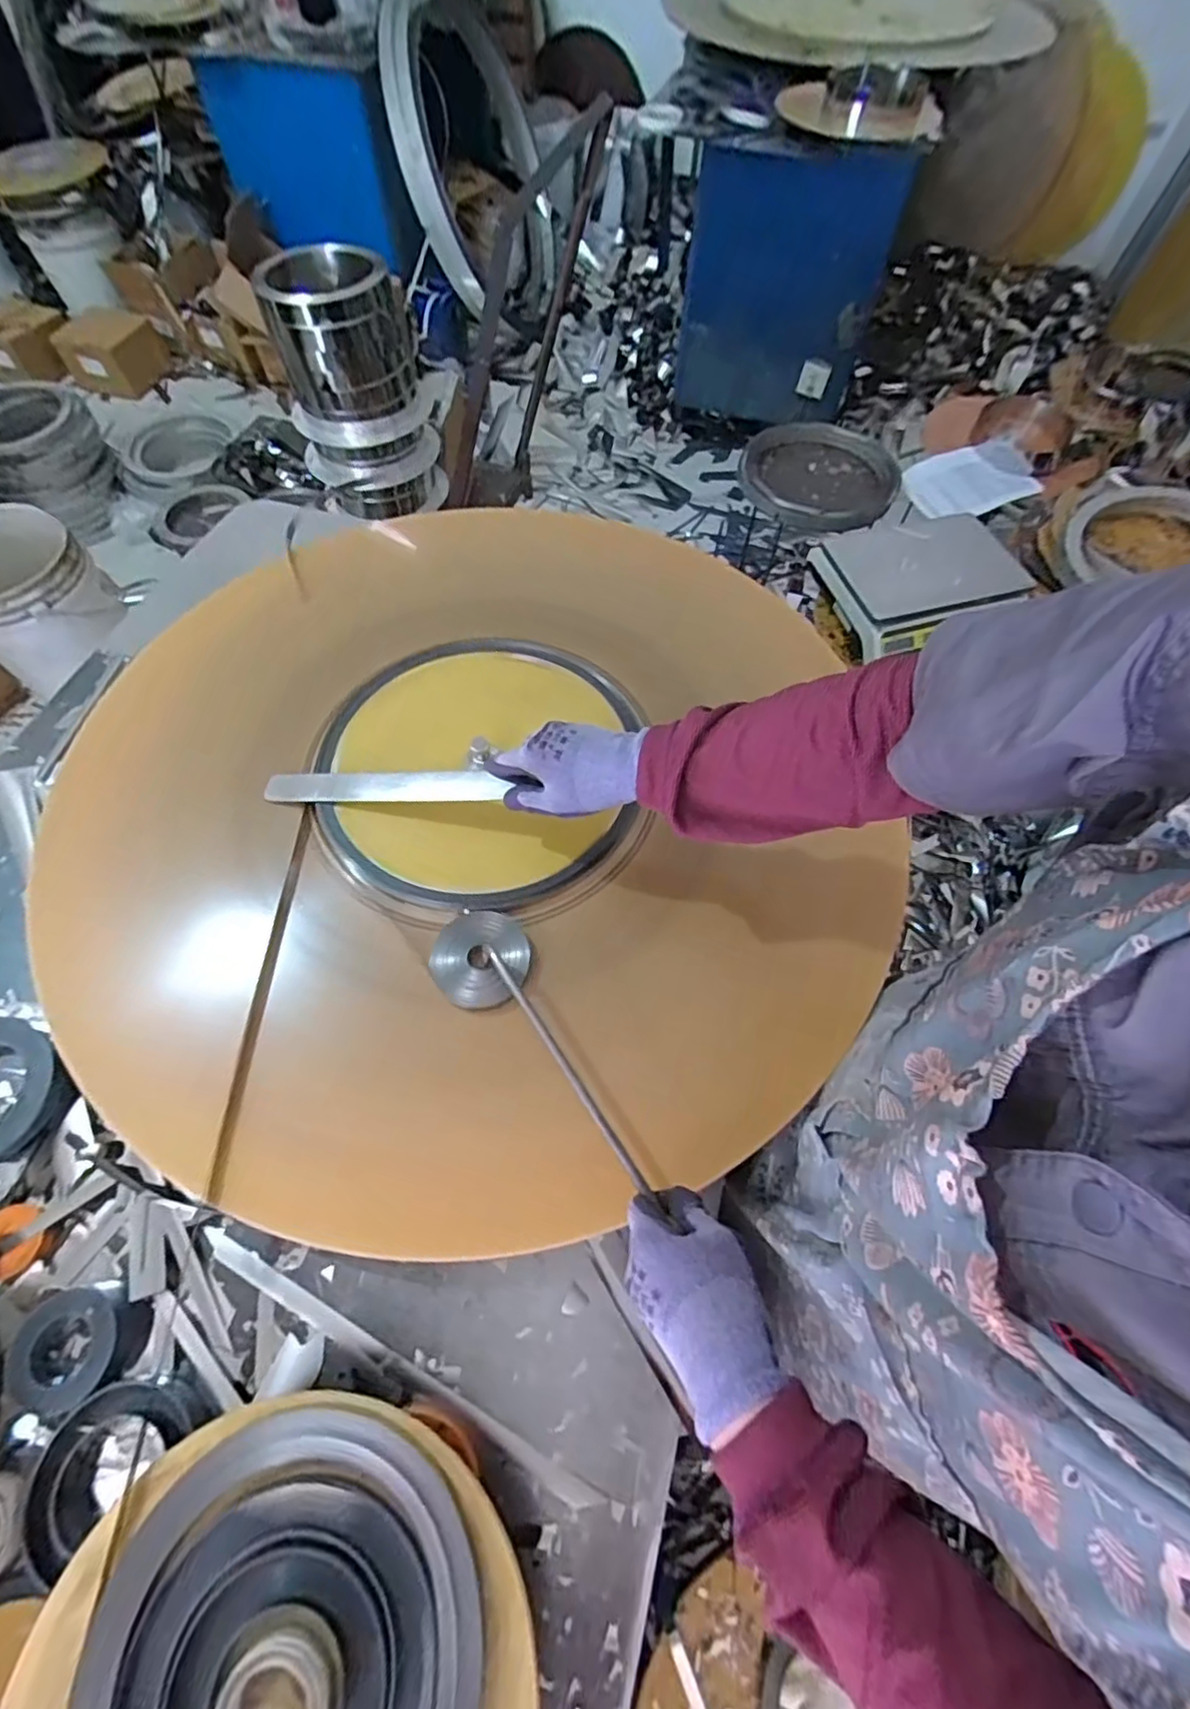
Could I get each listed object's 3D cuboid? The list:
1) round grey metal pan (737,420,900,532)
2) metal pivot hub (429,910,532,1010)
[{"bbox_3d":[0.533,-0.913,1.514,0.365,0.069,0.406,10,63,4],"label":"round grey metal pan"},{"bbox_3d":[-0.099,0.089,0.540,0.084,0.011,0.081,-4,61,8],"label":"metal pivot hub"}]

